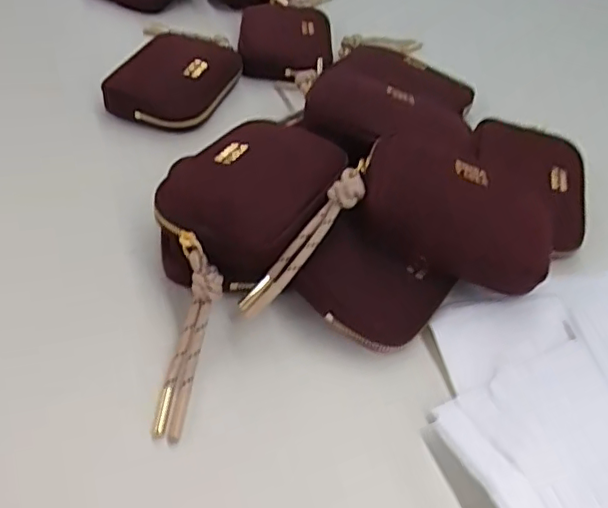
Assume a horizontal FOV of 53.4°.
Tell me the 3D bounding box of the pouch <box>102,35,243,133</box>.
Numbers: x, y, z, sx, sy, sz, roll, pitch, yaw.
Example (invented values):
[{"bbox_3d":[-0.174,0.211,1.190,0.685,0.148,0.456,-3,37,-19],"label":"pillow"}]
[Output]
[{"bbox_3d":[-0.104,-0.143,0.485,0.086,0.025,0.109,16,46,9],"label":"pouch"}]

